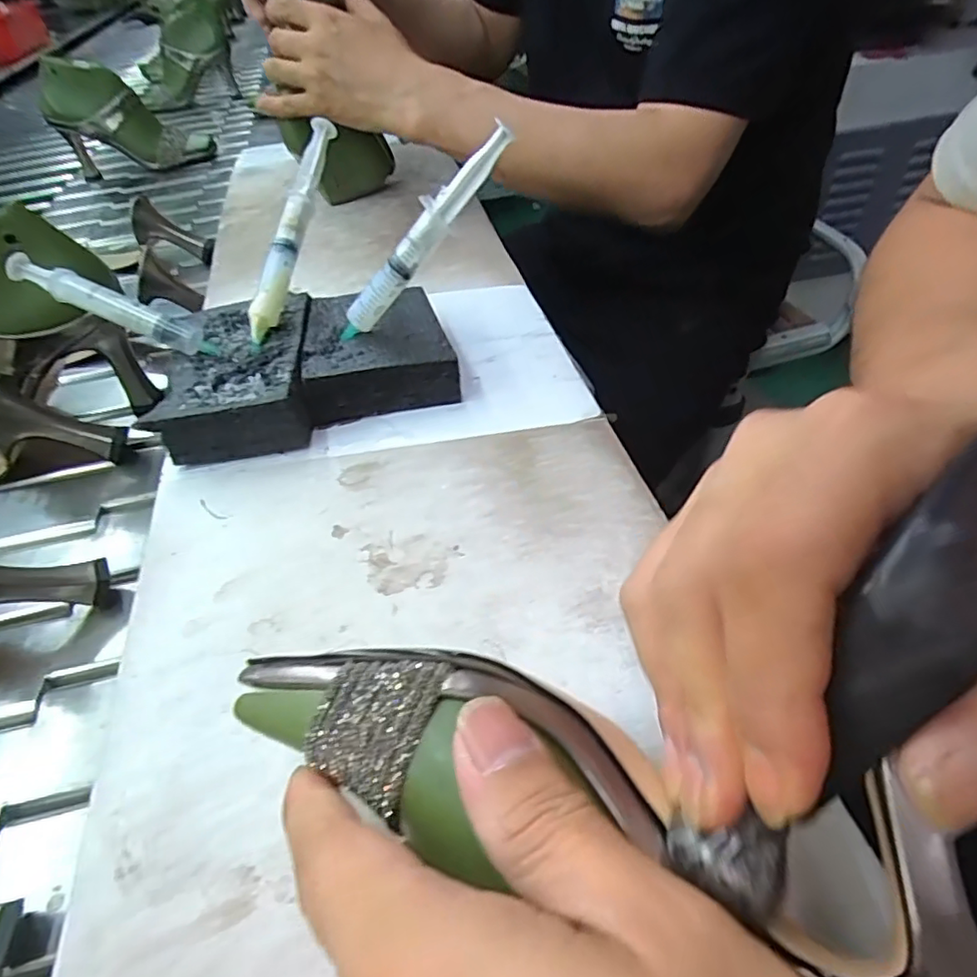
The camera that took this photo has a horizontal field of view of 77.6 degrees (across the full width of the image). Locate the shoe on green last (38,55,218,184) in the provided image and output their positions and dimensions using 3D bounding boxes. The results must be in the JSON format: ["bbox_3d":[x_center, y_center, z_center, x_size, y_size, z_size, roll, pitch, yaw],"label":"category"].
[{"bbox_3d":[-0.531,-0.542,0.894,0.200,0.153,0.064,-16,46,-10],"label":"shoe on green last"}]

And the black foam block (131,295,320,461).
[{"bbox_3d":[-0.147,-0.069,0.370,0.077,0.036,0.120,-8,45,-2],"label":"black foam block"}]

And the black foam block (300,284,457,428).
[{"bbox_3d":[-0.069,-0.087,0.381,0.085,0.035,0.096,-11,45,-5],"label":"black foam block"}]

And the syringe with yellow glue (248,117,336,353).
[{"bbox_3d":[-0.122,-0.160,0.375,0.019,0.022,0.153,11,81,16],"label":"syringe with yellow glue"}]

